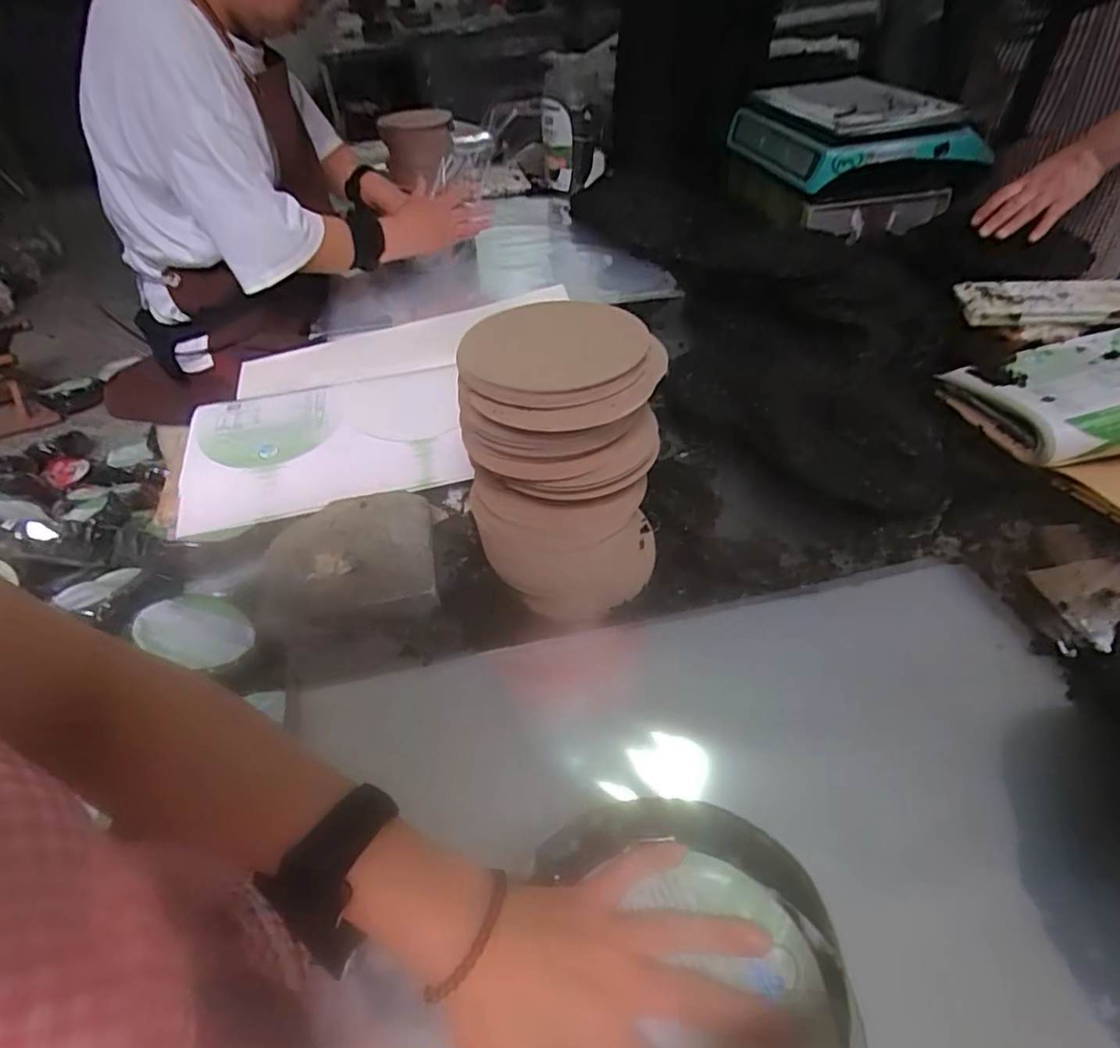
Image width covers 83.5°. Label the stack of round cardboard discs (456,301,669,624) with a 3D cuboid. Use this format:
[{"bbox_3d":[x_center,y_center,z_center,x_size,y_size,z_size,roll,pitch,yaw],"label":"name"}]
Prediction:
[{"bbox_3d":[0.005,-0.048,0.522,0.145,0.230,0.147,12,47,16],"label":"stack of round cardboard discs"}]

